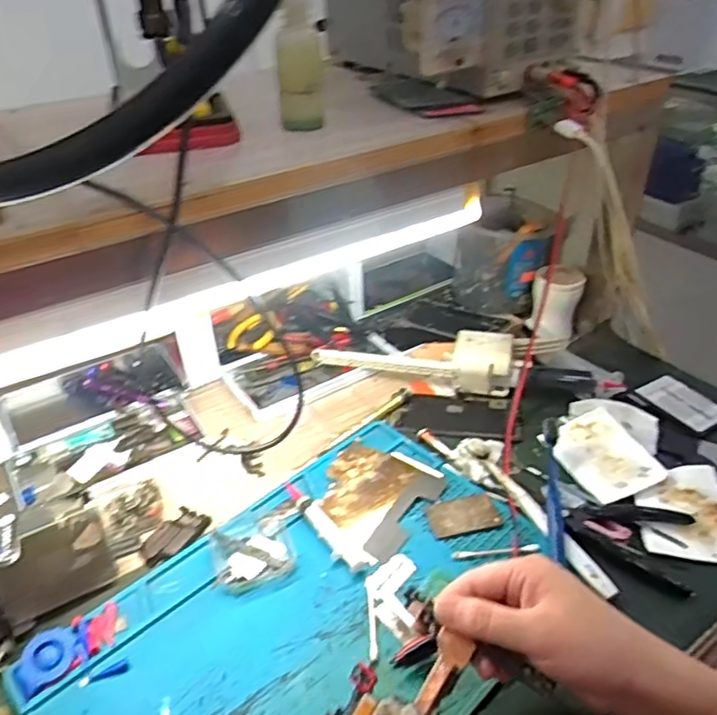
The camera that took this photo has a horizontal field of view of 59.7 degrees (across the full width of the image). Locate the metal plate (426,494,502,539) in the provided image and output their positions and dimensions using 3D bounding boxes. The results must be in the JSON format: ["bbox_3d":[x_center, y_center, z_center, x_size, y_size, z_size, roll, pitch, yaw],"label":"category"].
[{"bbox_3d":[0.092,0.139,0.549,0.060,0.006,0.035,-12,45,-4],"label":"metal plate"}]

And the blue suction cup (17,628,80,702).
[{"bbox_3d":[-0.222,0.214,0.445,0.040,0.008,0.039,-28,43,-31],"label":"blue suction cup"}]

